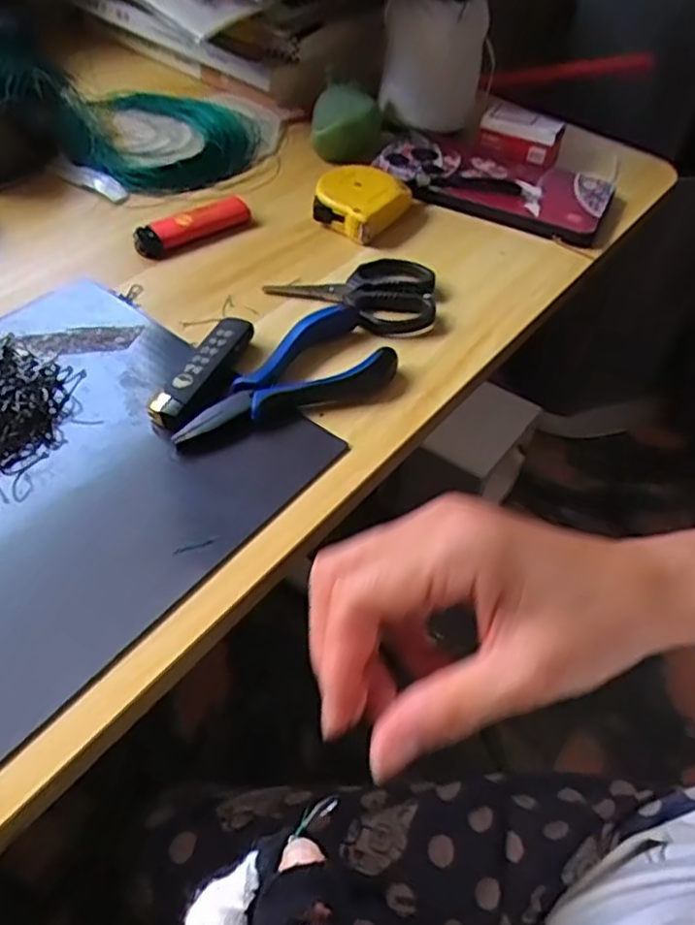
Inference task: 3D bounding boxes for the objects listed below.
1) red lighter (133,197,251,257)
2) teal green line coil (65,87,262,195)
[{"bbox_3d":[-0.098,-0.150,0.439,0.076,0.011,0.023,-28,59,-26],"label":"red lighter"},{"bbox_3d":[-0.142,-0.245,0.507,0.144,0.018,0.124,25,53,14],"label":"teal green line coil"}]

